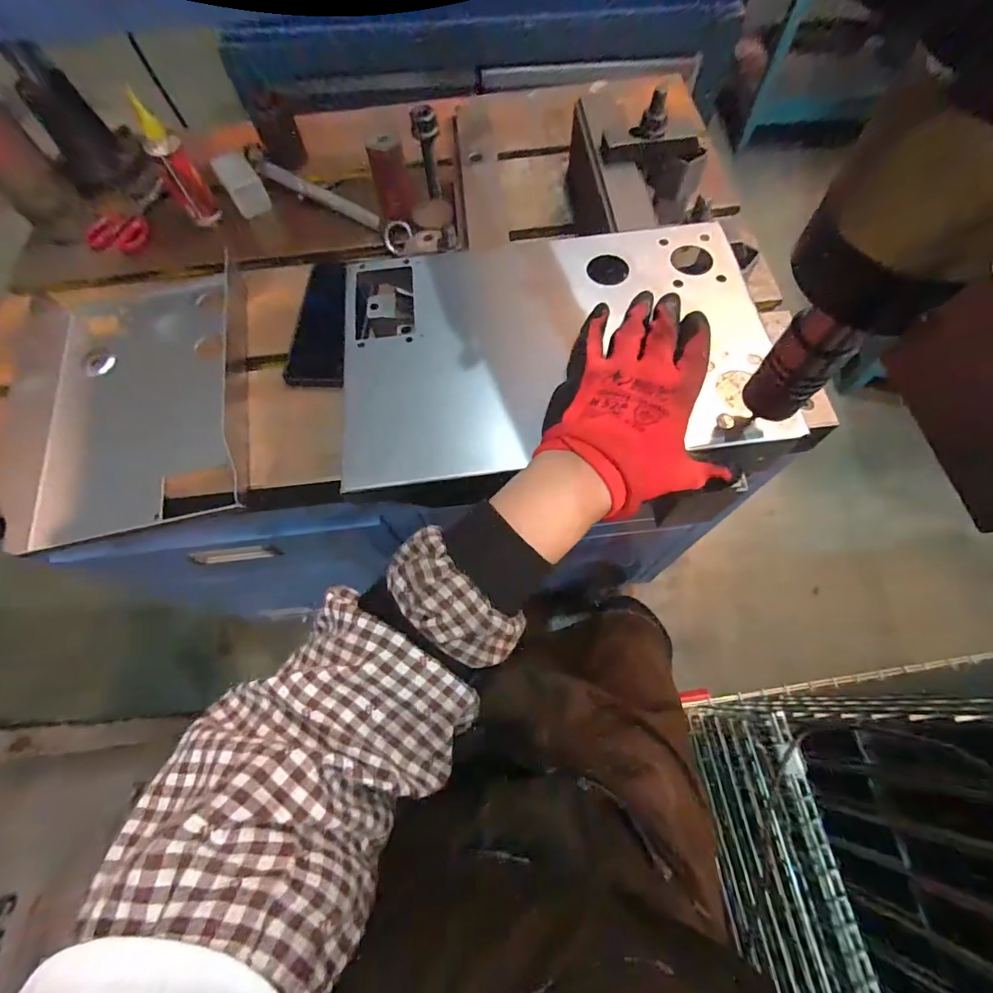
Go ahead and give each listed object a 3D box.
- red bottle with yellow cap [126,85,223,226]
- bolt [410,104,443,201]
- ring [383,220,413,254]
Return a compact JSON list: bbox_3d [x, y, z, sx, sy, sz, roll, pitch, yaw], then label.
[{"bbox_3d":[-0.383,-0.393,0.549,0.039,0.134,0.033,-37,73,-10],"label":"red bottle with yellow cap"},{"bbox_3d":[-0.068,-0.351,0.475,0.021,0.083,0.020,-24,71,-6],"label":"bolt"},{"bbox_3d":[-0.117,-0.307,0.546,0.036,0.005,0.035,8,112,19],"label":"ring"}]

